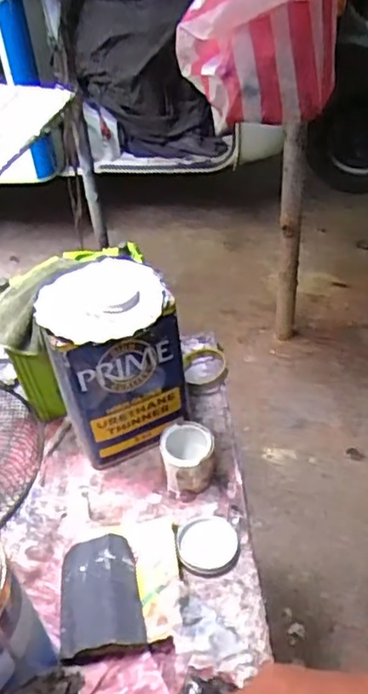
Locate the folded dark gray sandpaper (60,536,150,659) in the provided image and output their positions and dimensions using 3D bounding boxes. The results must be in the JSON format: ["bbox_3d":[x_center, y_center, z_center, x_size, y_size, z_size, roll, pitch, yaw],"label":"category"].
[{"bbox_3d":[-0.102,0.289,0.767,0.094,0.034,0.142,-9,42,-8],"label":"folded dark gray sandpaper"}]

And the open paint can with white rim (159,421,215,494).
[{"bbox_3d":[0.006,0.148,0.885,0.070,0.061,0.068,-1,41,1],"label":"open paint can with white rim"}]

